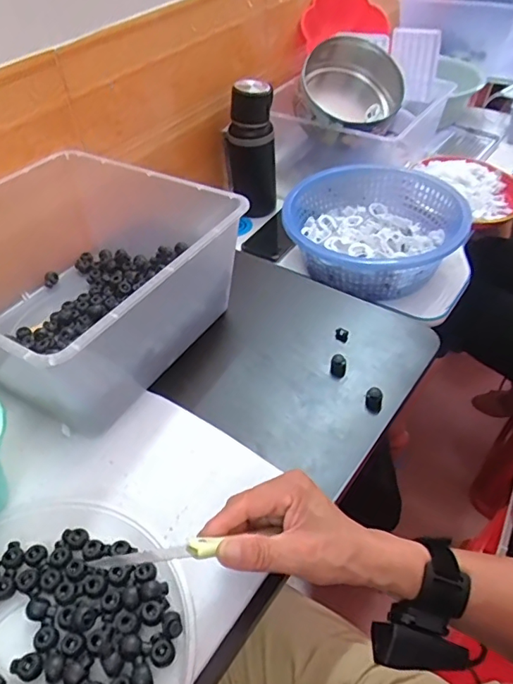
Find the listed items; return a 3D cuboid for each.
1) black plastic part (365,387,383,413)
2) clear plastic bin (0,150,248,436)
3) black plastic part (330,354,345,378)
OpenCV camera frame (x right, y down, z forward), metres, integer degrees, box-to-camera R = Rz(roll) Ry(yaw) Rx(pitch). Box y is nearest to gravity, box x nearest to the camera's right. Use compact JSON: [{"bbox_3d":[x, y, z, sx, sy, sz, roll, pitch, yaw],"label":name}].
[{"bbox_3d":[0.123,0.059,0.541,0.017,0.019,0.021,7,47,10],"label":"black plastic part"},{"bbox_3d":[-0.204,-0.070,0.585,0.301,0.150,0.286,24,52,24],"label":"clear plastic bin"},{"bbox_3d":[0.091,0.026,0.578,0.017,0.019,0.018,-2,46,2],"label":"black plastic part"}]

